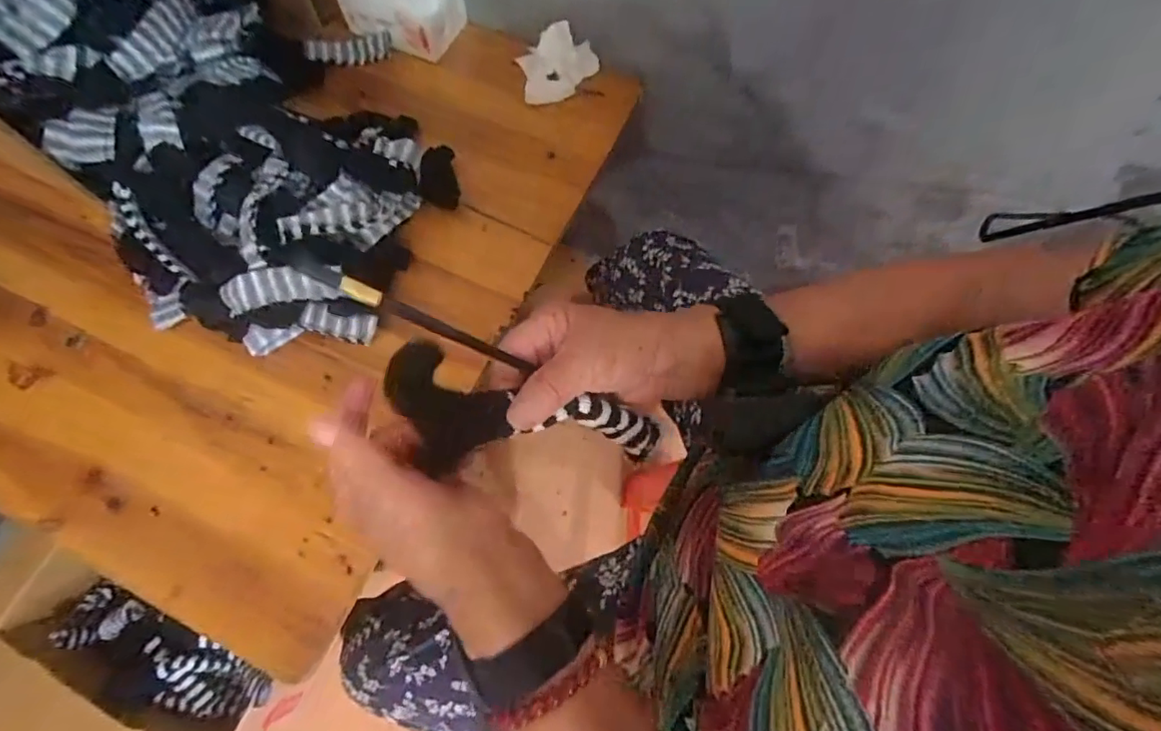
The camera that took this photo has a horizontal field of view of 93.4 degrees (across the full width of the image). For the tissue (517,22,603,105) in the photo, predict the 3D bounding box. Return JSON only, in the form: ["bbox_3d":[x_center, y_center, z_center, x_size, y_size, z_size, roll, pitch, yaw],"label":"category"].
[{"bbox_3d":[-0.027,-0.386,0.693,0.100,0.045,0.081,-12,70,-5],"label":"tissue"}]

